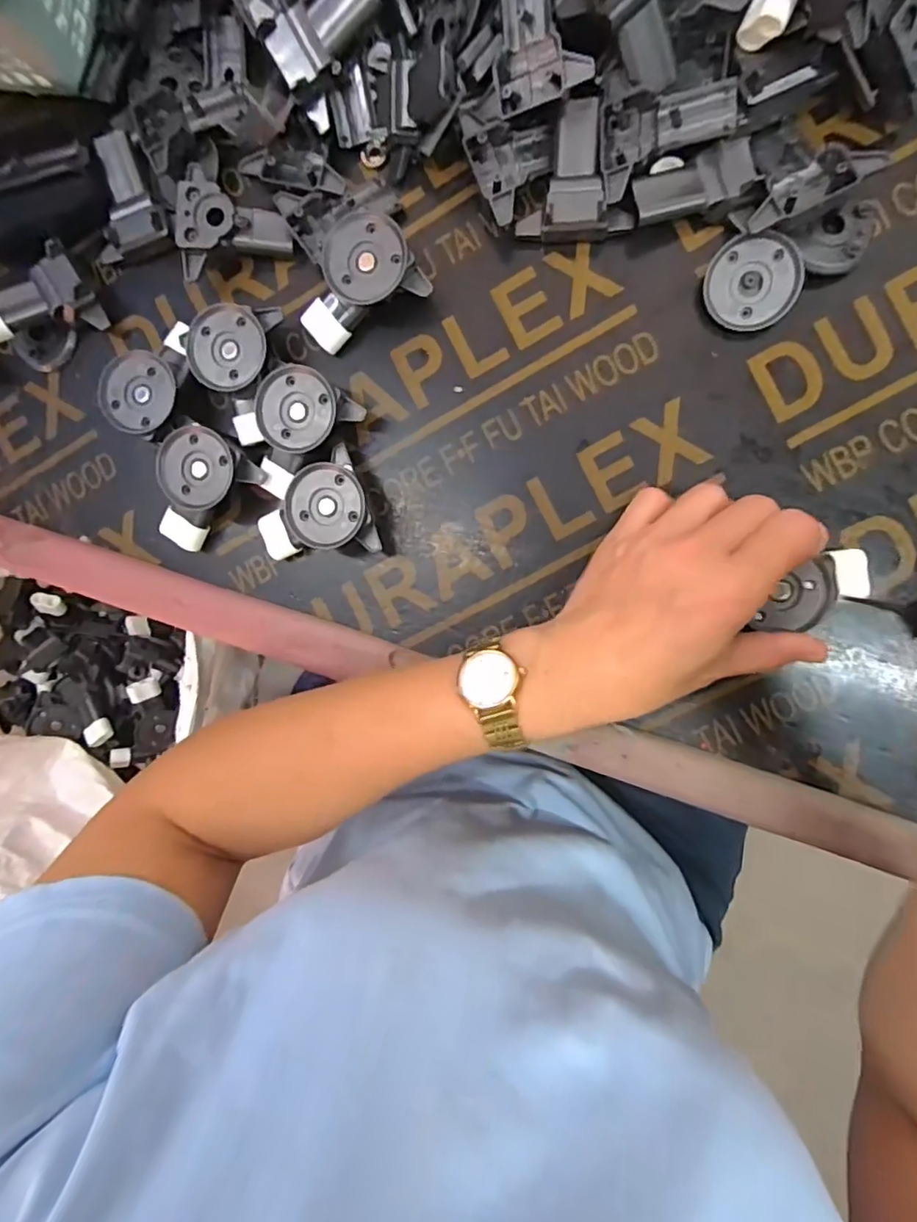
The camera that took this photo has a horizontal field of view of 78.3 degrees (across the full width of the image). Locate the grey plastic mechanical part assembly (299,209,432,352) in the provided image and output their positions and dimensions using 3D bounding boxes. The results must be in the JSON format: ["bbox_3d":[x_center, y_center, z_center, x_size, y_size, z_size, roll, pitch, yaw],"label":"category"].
[{"bbox_3d":[-0.054,-0.168,0.294,0.064,0.031,0.049,-33,88,6],"label":"grey plastic mechanical part assembly"}]

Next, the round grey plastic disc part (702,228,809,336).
[{"bbox_3d":[0.143,-0.161,0.278,0.042,0.010,0.042,3,106,10],"label":"round grey plastic disc part"}]

